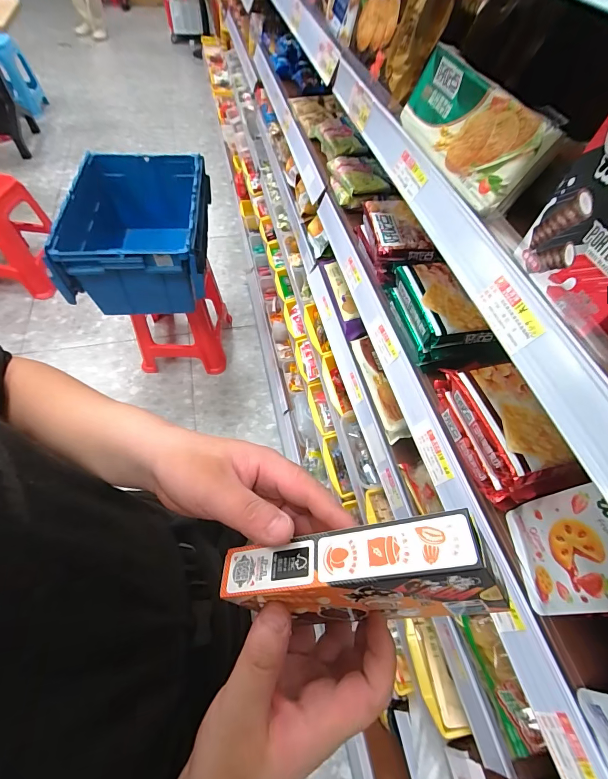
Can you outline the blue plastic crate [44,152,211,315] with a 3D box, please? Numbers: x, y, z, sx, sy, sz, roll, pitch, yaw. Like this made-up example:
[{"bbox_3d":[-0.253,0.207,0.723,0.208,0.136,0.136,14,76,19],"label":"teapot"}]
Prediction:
[{"bbox_3d":[-0.577,-0.571,1.333,0.438,0.351,0.613,-1,58,-5],"label":"blue plastic crate"}]

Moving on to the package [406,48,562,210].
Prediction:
[{"bbox_3d":[0.166,-0.262,0.353,0.034,0.073,0.205,3,55,-28],"label":"package"}]

